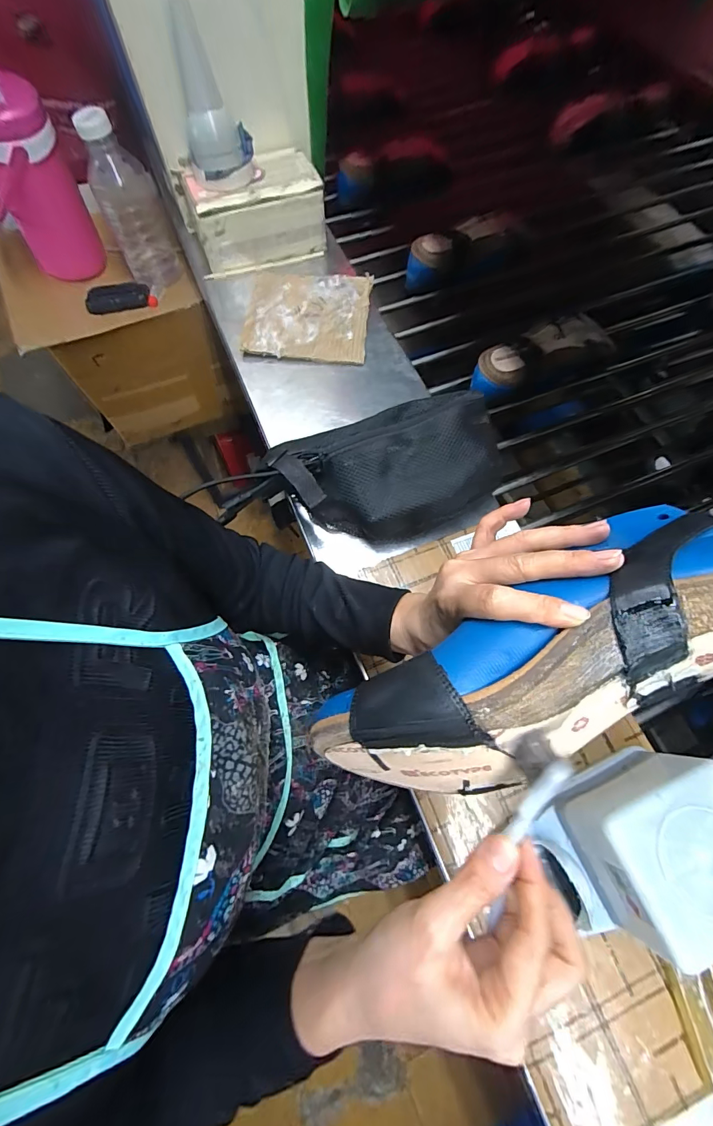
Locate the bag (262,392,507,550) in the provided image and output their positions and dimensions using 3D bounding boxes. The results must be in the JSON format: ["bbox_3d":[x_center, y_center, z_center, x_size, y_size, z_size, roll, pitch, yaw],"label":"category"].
[{"bbox_3d":[0.038,-0.096,0.461,0.246,0.093,0.125,-11,69,-5],"label":"bag"}]

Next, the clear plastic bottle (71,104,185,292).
[{"bbox_3d":[-0.371,-0.585,0.680,0.095,0.227,0.083,-23,71,-10],"label":"clear plastic bottle"}]

